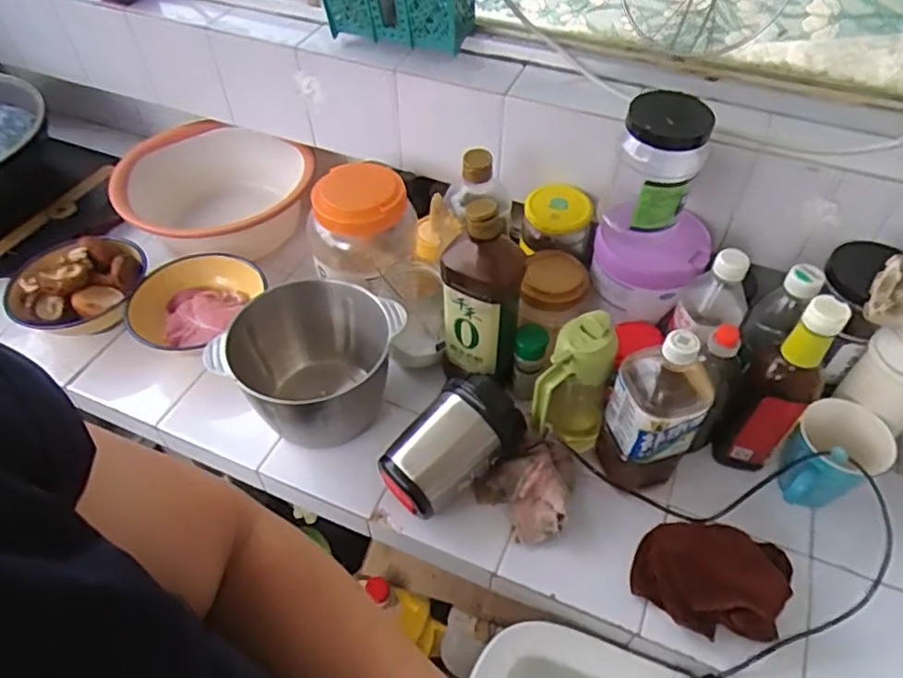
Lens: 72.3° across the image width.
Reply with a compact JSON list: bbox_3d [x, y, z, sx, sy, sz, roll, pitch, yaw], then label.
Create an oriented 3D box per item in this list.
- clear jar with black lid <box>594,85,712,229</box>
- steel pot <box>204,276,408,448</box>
[{"bbox_3d":[0.218,-0.178,0.674,0.092,0.150,0.075,15,51,12],"label":"clear jar with black lid"},{"bbox_3d":[-0.152,0.035,0.748,0.176,0.150,0.205,31,56,24],"label":"steel pot"}]

